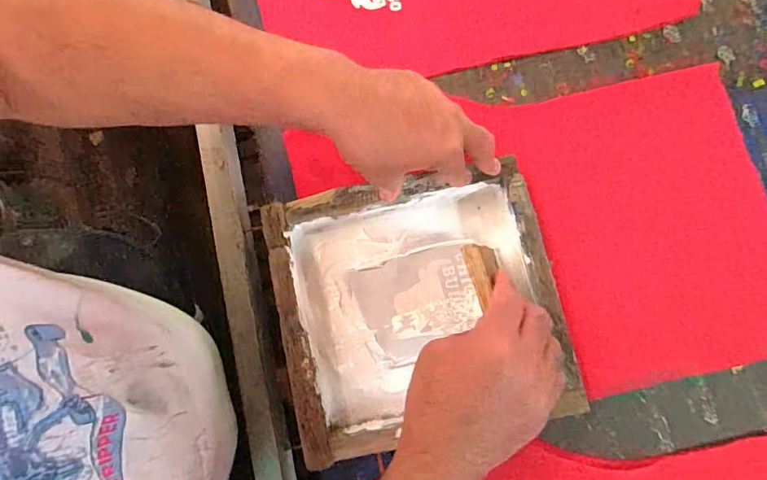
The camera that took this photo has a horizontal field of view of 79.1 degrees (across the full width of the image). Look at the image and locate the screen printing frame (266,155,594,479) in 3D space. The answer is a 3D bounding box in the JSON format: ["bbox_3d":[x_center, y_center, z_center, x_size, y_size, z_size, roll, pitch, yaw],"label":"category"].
[{"bbox_3d":[0.030,0.060,0.451,0.257,0.054,0.243,-13,80,-3],"label":"screen printing frame"}]

